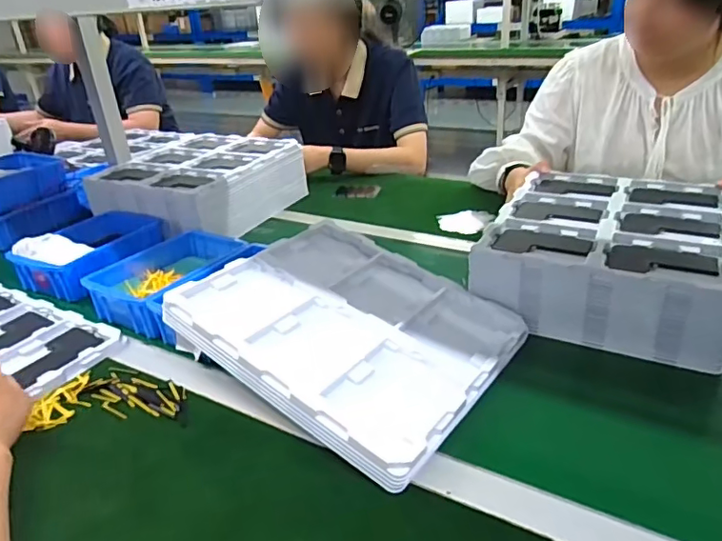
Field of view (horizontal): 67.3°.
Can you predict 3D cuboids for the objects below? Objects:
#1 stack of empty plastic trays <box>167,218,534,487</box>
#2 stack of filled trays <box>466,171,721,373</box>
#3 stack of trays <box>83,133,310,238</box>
[{"bbox_3d":[-0.012,0.061,0.628,0.331,0.028,0.300,29,37,26],"label":"stack of empty plastic trays"},{"bbox_3d":[0.348,-0.026,0.756,0.291,0.103,0.342,13,32,28],"label":"stack of filled trays"},{"bbox_3d":[-0.327,-0.174,1.107,0.301,0.110,0.332,11,31,25],"label":"stack of trays"}]

